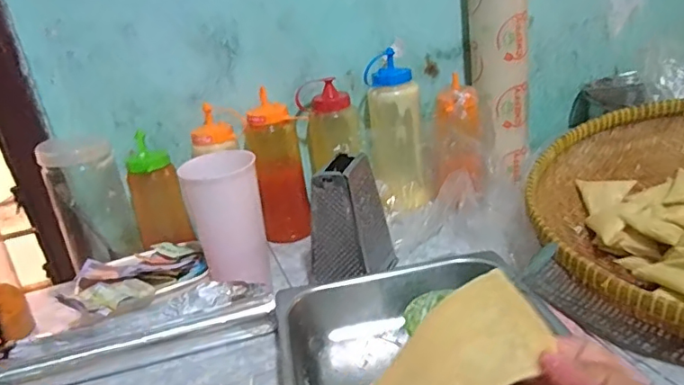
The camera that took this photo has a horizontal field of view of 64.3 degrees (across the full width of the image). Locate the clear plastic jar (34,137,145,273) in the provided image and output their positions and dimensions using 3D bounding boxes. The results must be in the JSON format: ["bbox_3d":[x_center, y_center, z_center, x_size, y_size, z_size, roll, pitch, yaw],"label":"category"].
[{"bbox_3d":[-0.339,0.016,0.741,0.091,0.171,0.081,-20,27,-26],"label":"clear plastic jar"}]

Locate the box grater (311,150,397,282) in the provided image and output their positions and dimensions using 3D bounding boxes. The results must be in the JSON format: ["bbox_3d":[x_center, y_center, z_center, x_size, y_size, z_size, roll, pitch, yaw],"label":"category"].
[{"bbox_3d":[0.009,0.034,0.690,0.079,0.152,0.099,2,26,22],"label":"box grater"}]

